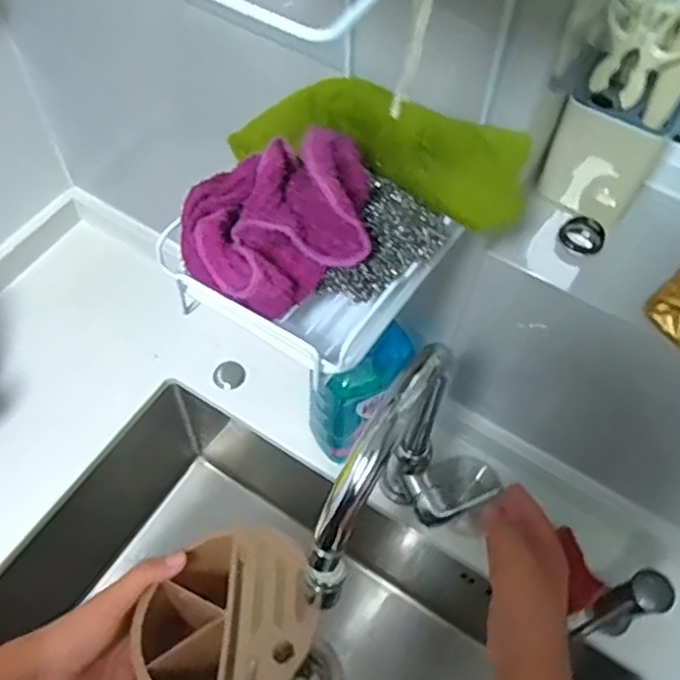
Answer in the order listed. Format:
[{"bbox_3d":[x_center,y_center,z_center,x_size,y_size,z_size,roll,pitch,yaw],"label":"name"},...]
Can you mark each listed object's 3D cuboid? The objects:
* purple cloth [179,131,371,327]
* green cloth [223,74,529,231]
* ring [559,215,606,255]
[{"bbox_3d":[-0.037,-0.071,0.404,0.115,0.065,0.092,-13,60,-10],"label":"purple cloth"},{"bbox_3d":[0.025,-0.129,0.453,0.205,0.042,0.073,24,60,12],"label":"green cloth"},{"bbox_3d":[0.200,-0.085,0.553,0.034,0.013,0.038,-13,60,-10],"label":"ring"}]

